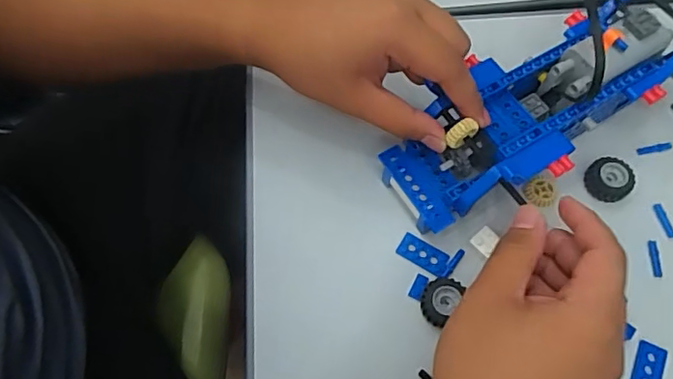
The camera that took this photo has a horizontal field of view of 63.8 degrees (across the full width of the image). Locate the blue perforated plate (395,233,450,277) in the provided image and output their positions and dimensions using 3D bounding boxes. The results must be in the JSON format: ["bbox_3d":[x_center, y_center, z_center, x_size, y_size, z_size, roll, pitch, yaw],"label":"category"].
[{"bbox_3d":[0.056,0.042,0.348,0.033,0.004,0.016,29,68,13],"label":"blue perforated plate"}]

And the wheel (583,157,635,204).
[{"bbox_3d":[0.183,-0.006,0.363,0.032,0.011,0.030,0,65,1],"label":"wheel"}]

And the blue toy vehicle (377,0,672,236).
[{"bbox_3d":[0.131,-0.054,0.347,0.214,0.052,0.089,-37,69,-1],"label":"blue toy vehicle"}]

